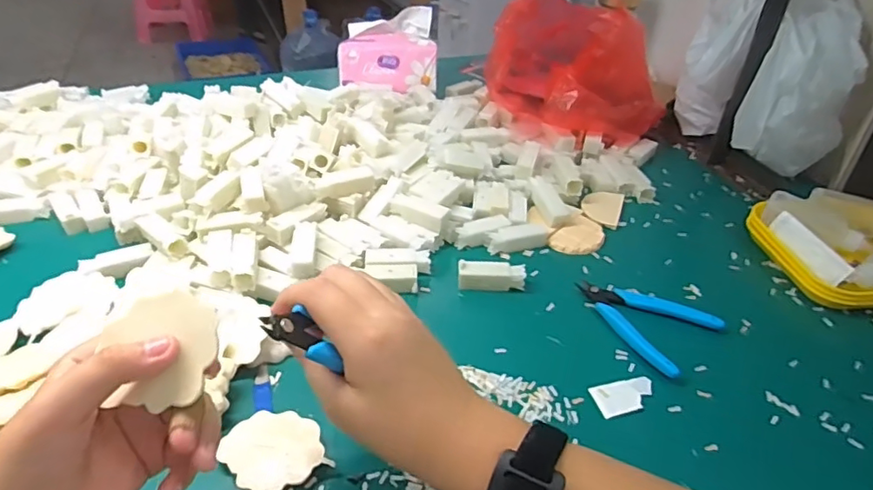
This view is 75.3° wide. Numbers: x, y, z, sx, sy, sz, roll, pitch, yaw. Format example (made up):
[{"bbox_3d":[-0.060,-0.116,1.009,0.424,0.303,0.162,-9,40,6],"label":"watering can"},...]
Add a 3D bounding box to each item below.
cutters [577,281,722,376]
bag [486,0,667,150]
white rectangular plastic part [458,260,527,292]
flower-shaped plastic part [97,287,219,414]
[{"bbox_3d":[0.175,0.061,0.490,0.111,0.010,0.084,32,46,33],"label":"cutters"},{"bbox_3d":[0.171,-0.238,0.762,0.170,0.148,0.221,-15,41,-22],"label":"bag"},{"bbox_3d":[0.051,0.029,0.522,0.061,0.025,0.018,3,37,0],"label":"white rectangular plastic part"},{"bbox_3d":[-0.136,0.050,0.278,0.055,0.004,0.056,-10,75,4],"label":"flower-shaped plastic part"}]

